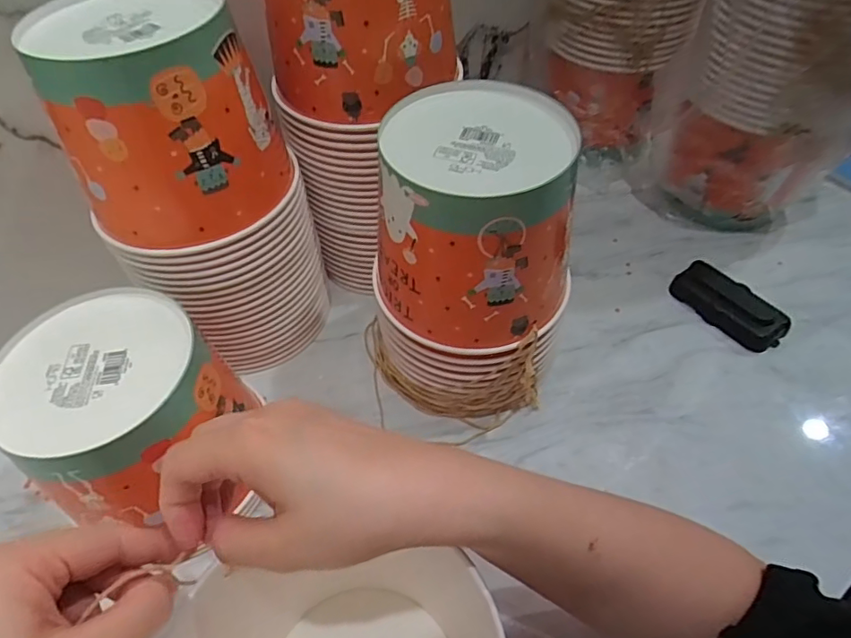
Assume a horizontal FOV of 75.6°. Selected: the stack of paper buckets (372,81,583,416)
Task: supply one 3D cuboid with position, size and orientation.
[{"bbox_3d":[0.041,-0.038,0.436,0.134,0.225,0.136,7,52,7],"label":"stack of paper buckets"}]

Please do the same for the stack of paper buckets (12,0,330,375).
[{"bbox_3d":[-0.180,-0.097,0.444,0.137,0.264,0.142,28,58,22],"label":"stack of paper buckets"}]

